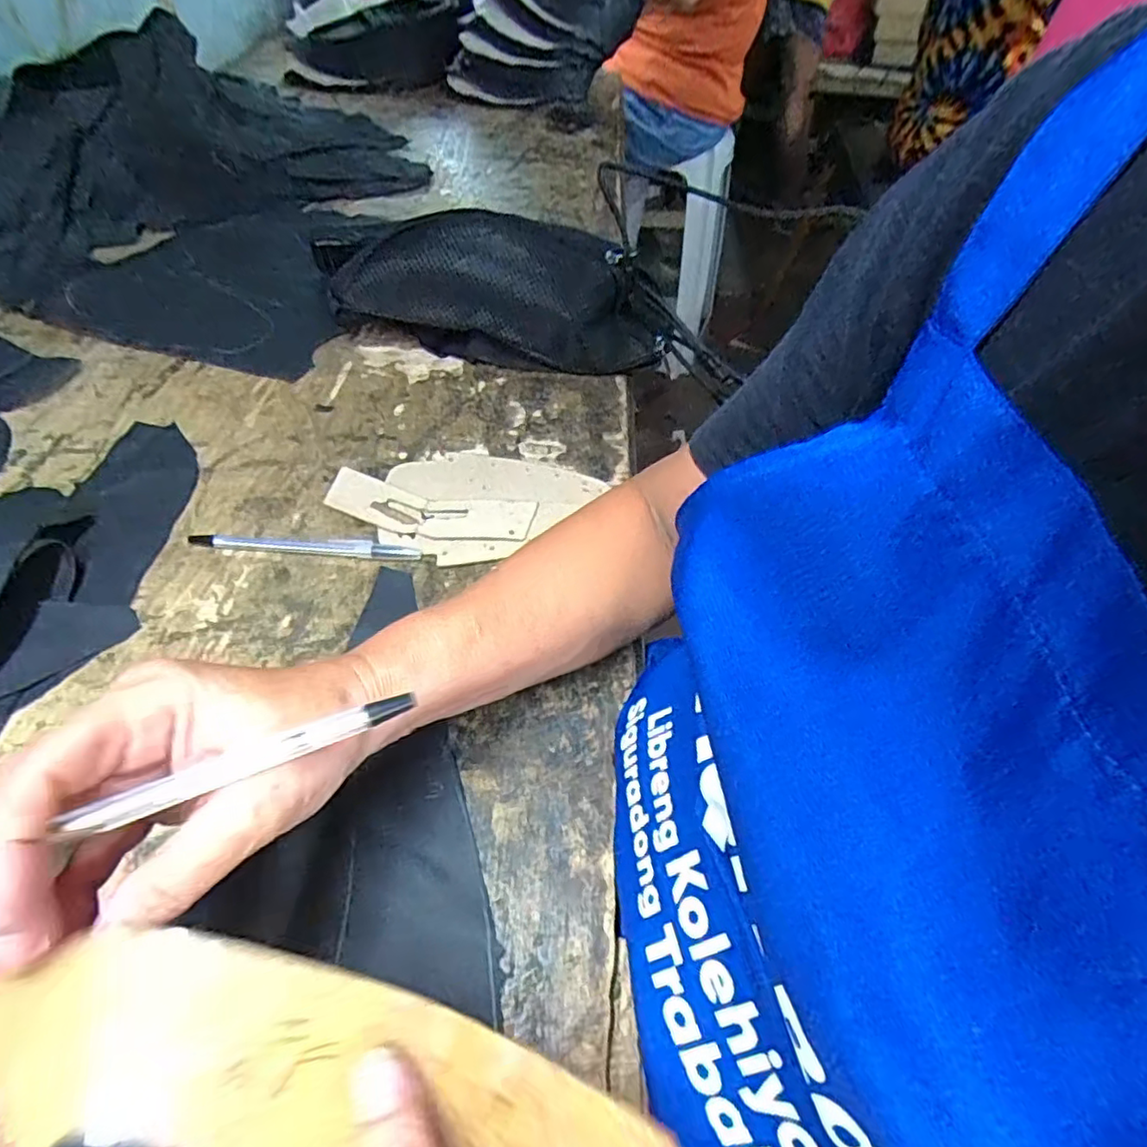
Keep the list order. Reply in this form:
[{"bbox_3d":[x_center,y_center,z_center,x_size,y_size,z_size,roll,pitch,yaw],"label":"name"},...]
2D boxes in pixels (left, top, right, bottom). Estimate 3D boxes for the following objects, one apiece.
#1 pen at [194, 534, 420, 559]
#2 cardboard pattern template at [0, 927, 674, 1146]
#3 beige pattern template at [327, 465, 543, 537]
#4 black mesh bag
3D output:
[{"bbox_3d":[-0.173,-0.019,0.407,0.144,0.009,0.012,4,51,-3],"label":"pen"},{"bbox_3d":[-0.066,0.146,0.175,0.192,0.004,0.054,22,58,-7],"label":"cardboard pattern template"},{"bbox_3d":[-0.101,-0.045,0.436,0.142,0.006,0.048,11,51,2],"label":"beige pattern template"},{"bbox_3d":[-0.065,-0.236,0.531,0.271,0.106,0.061,3,51,-4],"label":"black mesh bag"}]

